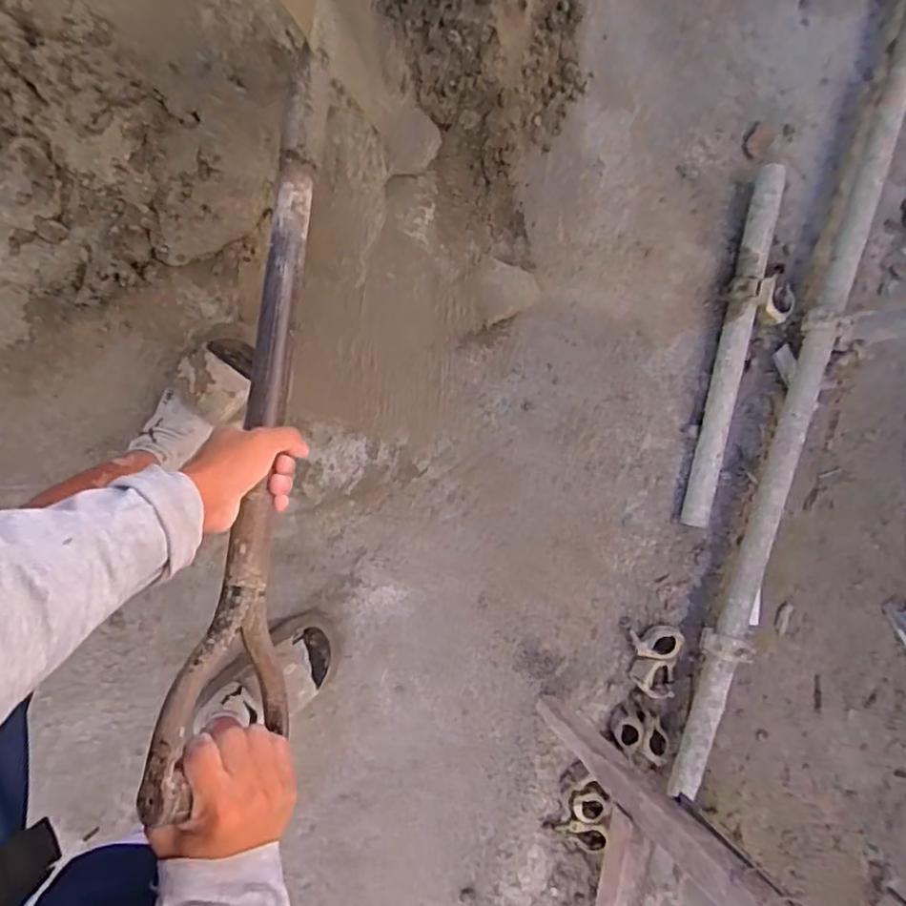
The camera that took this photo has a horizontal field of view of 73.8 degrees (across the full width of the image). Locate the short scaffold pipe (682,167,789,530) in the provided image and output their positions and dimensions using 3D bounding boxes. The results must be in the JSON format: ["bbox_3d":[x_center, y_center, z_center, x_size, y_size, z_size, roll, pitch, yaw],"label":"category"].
[{"bbox_3d":[0.516,-0.192,1.104,0.044,0.046,0.654,11,90,-8],"label":"short scaffold pipe"}]

